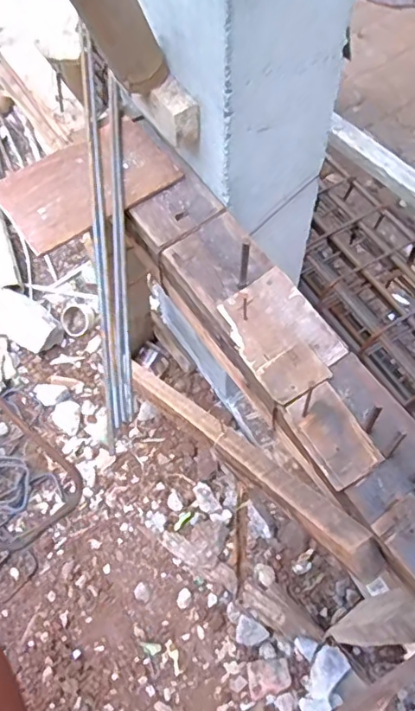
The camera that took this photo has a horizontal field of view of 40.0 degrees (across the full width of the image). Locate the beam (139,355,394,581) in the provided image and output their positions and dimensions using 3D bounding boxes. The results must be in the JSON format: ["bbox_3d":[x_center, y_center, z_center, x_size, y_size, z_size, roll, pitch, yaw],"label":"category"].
[{"bbox_3d":[0.008,0.138,0.974,0.053,0.057,0.792,-32,25,-15],"label":"beam"}]

